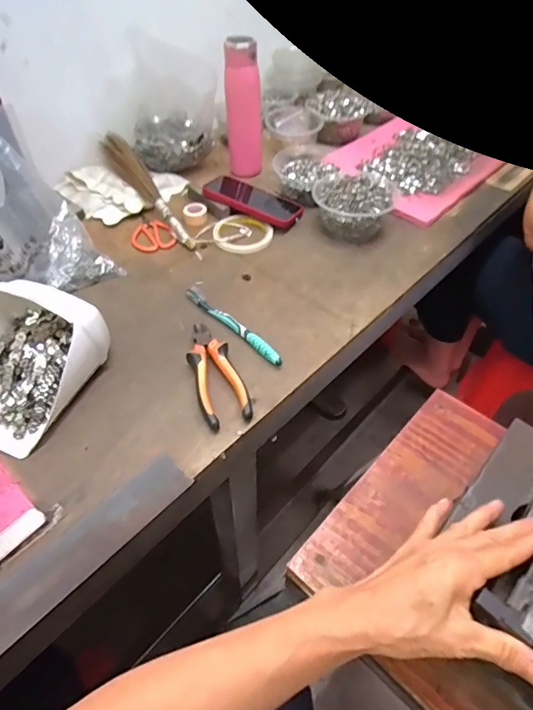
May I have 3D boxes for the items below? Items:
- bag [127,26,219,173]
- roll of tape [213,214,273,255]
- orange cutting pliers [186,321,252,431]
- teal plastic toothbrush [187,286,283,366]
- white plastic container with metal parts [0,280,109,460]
[{"bbox_3d":[-0.163,-0.449,0.819,0.146,0.209,0.159,-6,50,-6],"label":"bag"},{"bbox_3d":[-0.041,-0.197,0.739,0.094,0.013,0.093,1,50,-1],"label":"roll of tape"},{"bbox_3d":[-0.063,0.020,0.546,0.053,0.024,0.146,-14,51,-13],"label":"orange cutting pliers"},{"bbox_3d":[-0.046,-0.042,0.604,0.020,0.017,0.180,-35,59,-27],"label":"teal plastic toothbrush"},{"bbox_3d":[-0.282,0.008,0.511,0.150,0.088,0.163,20,52,15],"label":"white plastic container with metal parts"}]

